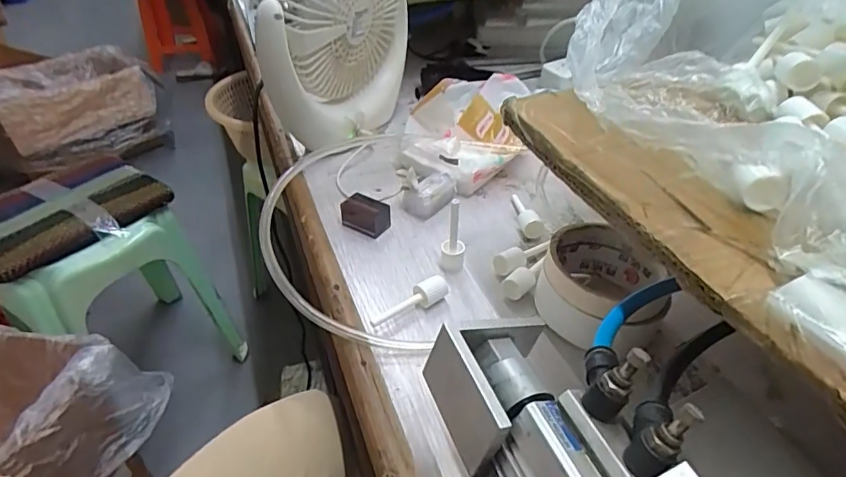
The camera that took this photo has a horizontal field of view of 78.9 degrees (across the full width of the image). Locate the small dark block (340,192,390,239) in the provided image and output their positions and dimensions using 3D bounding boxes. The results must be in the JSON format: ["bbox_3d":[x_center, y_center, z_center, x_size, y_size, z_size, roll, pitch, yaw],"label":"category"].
[{"bbox_3d":[-0.054,-0.022,0.462,0.044,0.028,0.024,21,44,25],"label":"small dark block"}]

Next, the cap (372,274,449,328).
[{"bbox_3d":[-0.009,0.050,0.378,0.065,0.019,0.015,-27,46,-28],"label":"cap"}]

